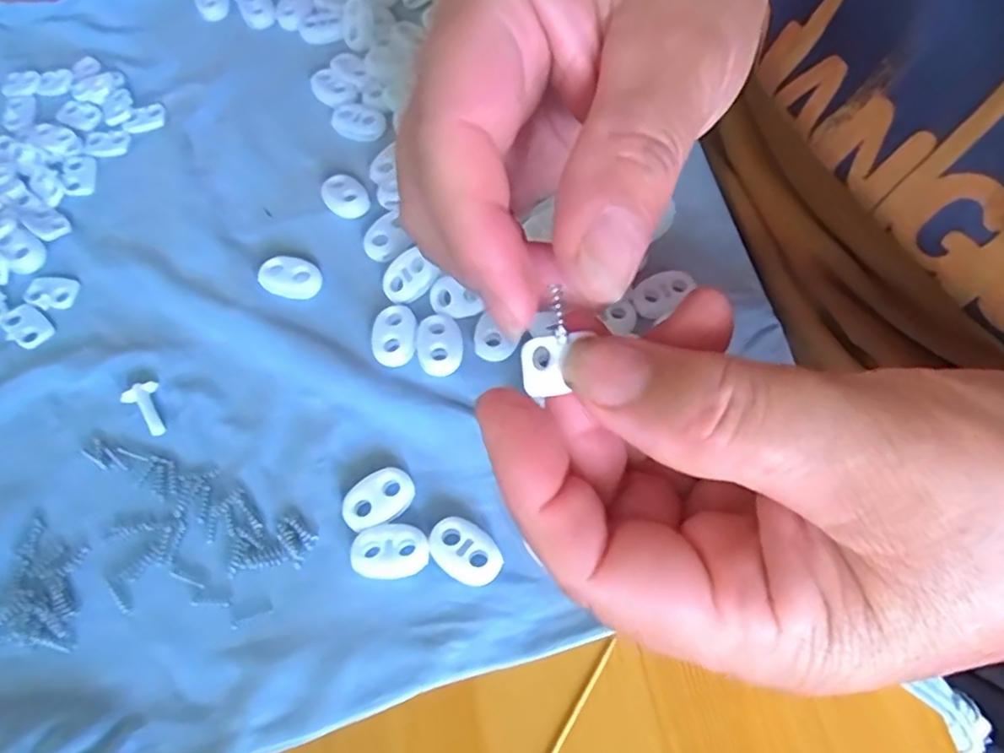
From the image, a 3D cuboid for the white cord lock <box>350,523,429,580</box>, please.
[{"bbox_3d":[-0.032,0.050,0.188,0.022,0.006,0.016,-10,65,-1],"label":"white cord lock"}]

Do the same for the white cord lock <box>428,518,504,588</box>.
[{"bbox_3d":[-0.011,0.051,0.187,0.022,0.004,0.015,37,72,18],"label":"white cord lock"}]

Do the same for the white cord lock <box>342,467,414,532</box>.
[{"bbox_3d":[-0.037,0.037,0.196,0.022,0.005,0.015,-29,67,-10],"label":"white cord lock"}]

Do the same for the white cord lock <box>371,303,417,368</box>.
[{"bbox_3d":[-0.036,-0.014,0.218,0.015,0.004,0.022,0,65,3],"label":"white cord lock"}]

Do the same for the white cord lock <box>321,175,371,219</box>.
[{"bbox_3d":[-0.060,-0.068,0.245,0.015,0.006,0.021,-37,69,-13],"label":"white cord lock"}]

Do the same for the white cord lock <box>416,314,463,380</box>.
[{"bbox_3d":[-0.021,-0.011,0.215,0.015,0.004,0.022,-9,65,-1],"label":"white cord lock"}]

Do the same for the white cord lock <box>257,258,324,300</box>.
[{"bbox_3d":[-0.075,-0.035,0.231,0.022,0.006,0.015,22,68,13],"label":"white cord lock"}]

